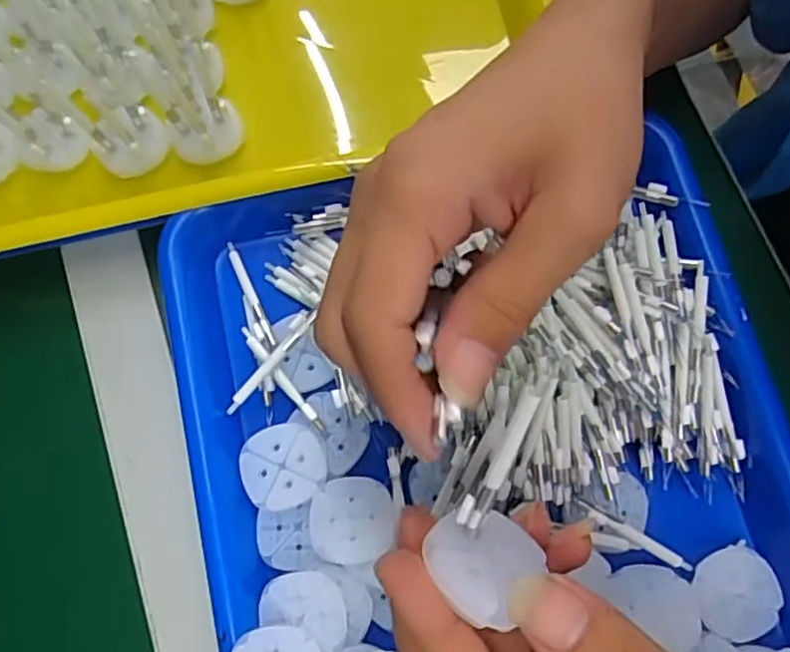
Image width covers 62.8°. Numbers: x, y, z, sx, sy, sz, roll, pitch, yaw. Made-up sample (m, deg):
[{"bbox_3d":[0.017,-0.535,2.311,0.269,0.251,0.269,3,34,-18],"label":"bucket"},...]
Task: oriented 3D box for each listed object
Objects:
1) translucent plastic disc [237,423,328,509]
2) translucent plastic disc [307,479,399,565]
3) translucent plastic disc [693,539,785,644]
[{"bbox_3d":[-0.049,0.062,0.285,0.036,0.009,0.035,0,76,1],"label":"translucent plastic disc"},{"bbox_3d":[-0.018,0.082,0.274,0.035,0.004,0.035,0,60,-1],"label":"translucent plastic disc"},{"bbox_3d":[0.145,0.114,0.275,0.037,0.005,0.035,-19,77,-3],"label":"translucent plastic disc"}]

